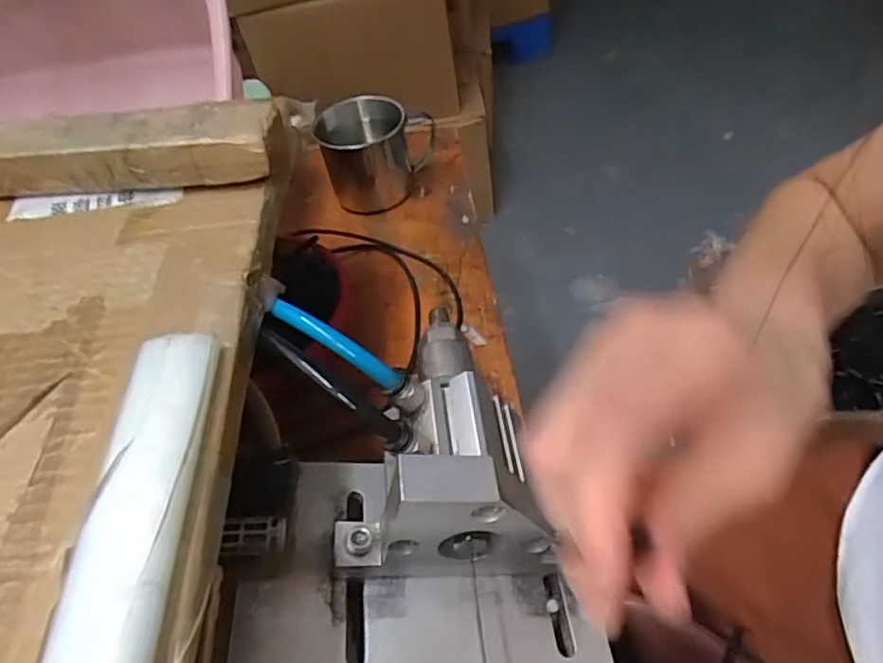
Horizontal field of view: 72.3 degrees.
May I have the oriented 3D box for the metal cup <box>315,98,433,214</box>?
[{"bbox_3d":[-0.052,-0.152,0.502,0.090,0.068,0.089,-6,48,7],"label":"metal cup"}]

